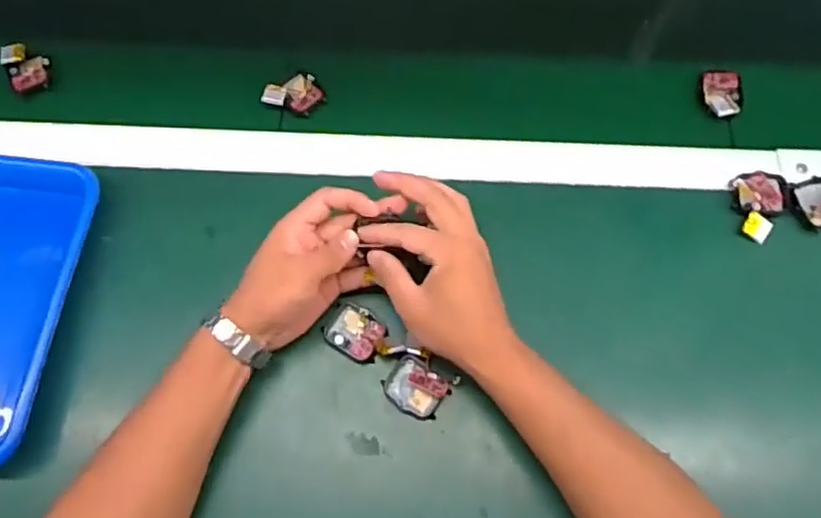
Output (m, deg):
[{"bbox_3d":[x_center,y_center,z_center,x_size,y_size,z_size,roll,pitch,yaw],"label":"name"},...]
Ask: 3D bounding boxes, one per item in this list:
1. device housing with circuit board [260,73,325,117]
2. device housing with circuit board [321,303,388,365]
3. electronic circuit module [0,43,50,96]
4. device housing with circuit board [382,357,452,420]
[{"bbox_3d":[-0.108,-0.152,0.594,0.053,0.015,0.040,-30,71,-11],"label":"device housing with circuit board"},{"bbox_3d":[-0.045,0.059,0.514,0.046,0.008,0.036,30,72,12],"label":"device housing with circuit board"},{"bbox_3d":[-0.365,-0.183,0.615,0.039,0.022,0.046,-24,70,-8],"label":"electronic circuit module"},{"bbox_3d":[0.004,0.099,0.499,0.047,0.018,0.038,37,73,14],"label":"device housing with circuit board"}]

